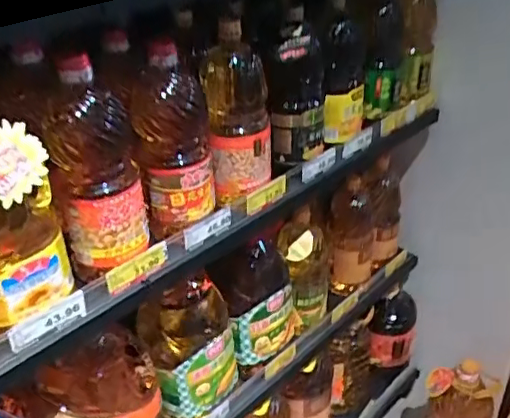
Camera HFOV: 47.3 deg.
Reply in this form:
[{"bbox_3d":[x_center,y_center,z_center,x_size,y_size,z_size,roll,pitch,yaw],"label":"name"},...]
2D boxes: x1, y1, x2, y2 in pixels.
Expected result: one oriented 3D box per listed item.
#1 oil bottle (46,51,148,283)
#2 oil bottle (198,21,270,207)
[{"bbox_3d":[-0.197,-0.051,0.732,0.098,0.273,0.094,-5,34,-6],"label":"oil bottle"},{"bbox_3d":[-0.026,-0.142,0.868,0.095,0.254,0.087,1,33,2],"label":"oil bottle"}]

